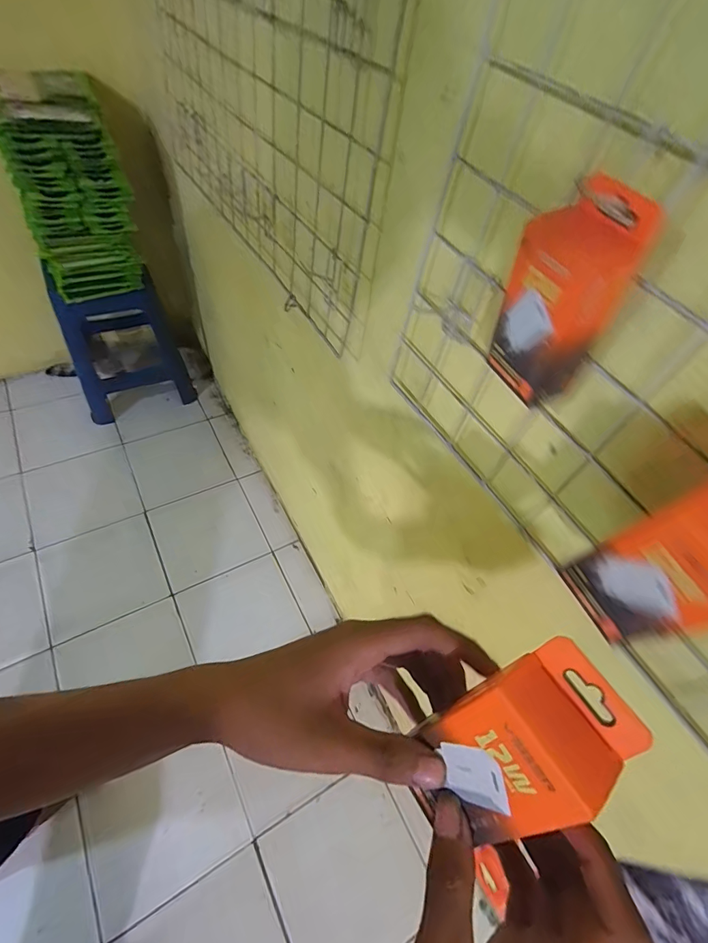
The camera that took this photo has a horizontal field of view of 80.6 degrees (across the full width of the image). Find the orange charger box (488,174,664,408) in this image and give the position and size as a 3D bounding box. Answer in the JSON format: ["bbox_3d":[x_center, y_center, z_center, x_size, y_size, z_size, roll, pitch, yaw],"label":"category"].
[{"bbox_3d":[0.127,-0.104,0.260,0.040,0.122,0.055,-19,59,-21],"label":"orange charger box"}]

